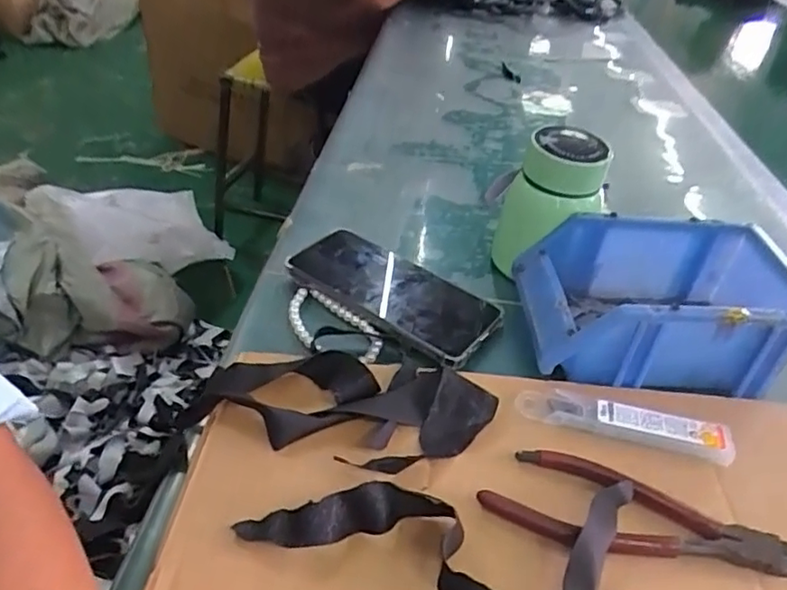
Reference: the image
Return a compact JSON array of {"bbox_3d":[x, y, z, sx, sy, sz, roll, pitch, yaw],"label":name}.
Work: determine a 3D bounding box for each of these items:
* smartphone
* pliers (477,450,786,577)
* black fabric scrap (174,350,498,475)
[{"bbox_3d":[-0.002,-0.005,0.459,0.163,0.010,0.078,28,44,25],"label":"smartphone"},{"bbox_3d":[0.133,0.117,0.319,0.166,0.010,0.051,13,40,9],"label":"pliers"},{"bbox_3d":[-0.030,0.064,0.361,0.175,0.019,0.080,10,39,5],"label":"black fabric scrap"}]

